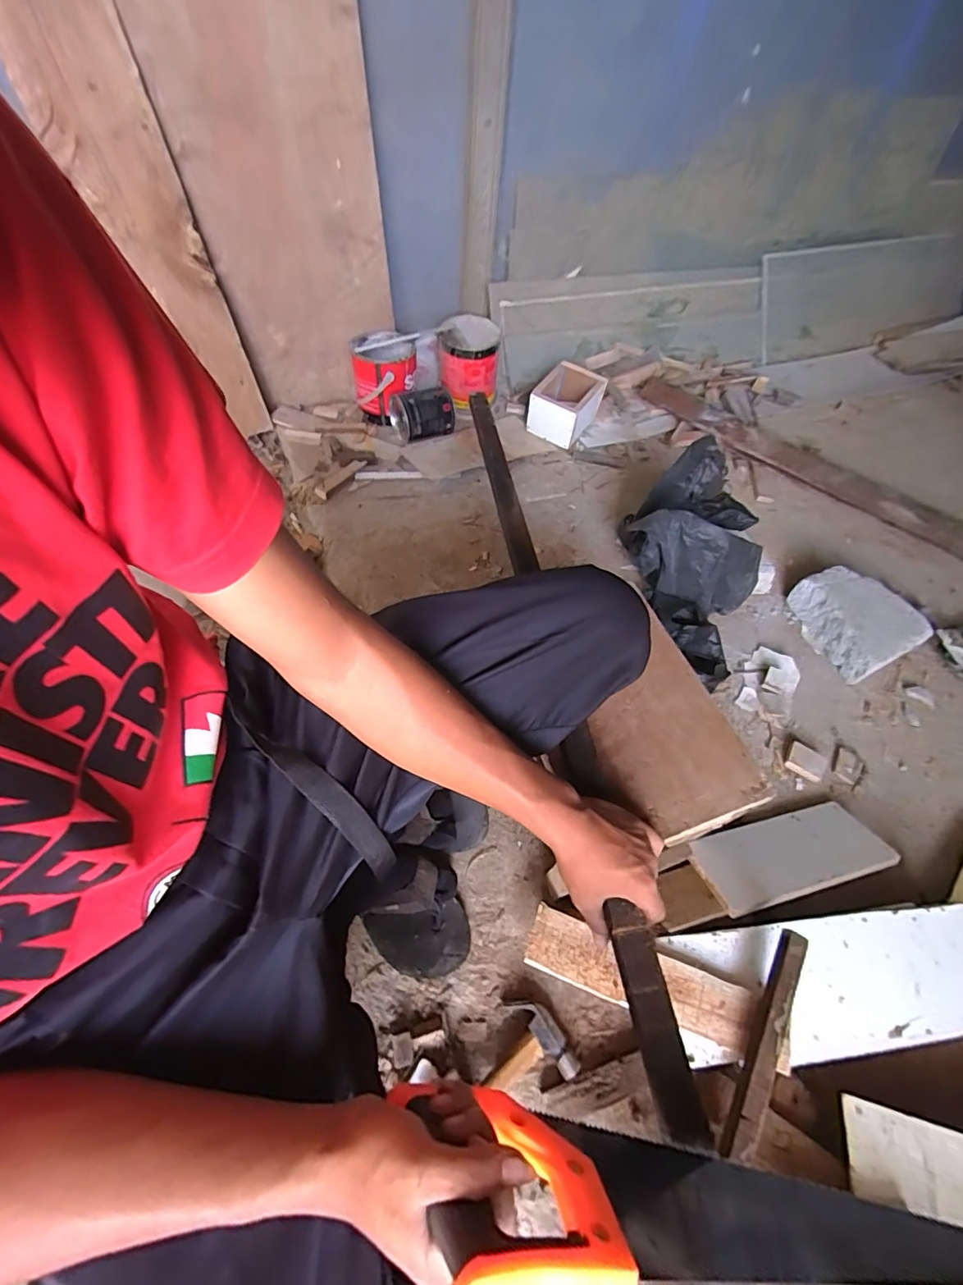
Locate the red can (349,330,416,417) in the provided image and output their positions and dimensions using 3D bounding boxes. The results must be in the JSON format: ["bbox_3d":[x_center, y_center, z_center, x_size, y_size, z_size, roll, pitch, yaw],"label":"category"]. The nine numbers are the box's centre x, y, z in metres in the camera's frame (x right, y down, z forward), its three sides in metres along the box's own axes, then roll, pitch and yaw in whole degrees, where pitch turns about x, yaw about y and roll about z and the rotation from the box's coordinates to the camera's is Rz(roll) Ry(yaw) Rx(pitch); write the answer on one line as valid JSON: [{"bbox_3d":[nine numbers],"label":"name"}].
[{"bbox_3d":[-0.232,-0.633,1.189,0.148,0.145,0.141,-3,56,-8],"label":"red can"}]

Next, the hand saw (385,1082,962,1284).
[{"bbox_3d":[0.167,0.365,0.312,0.382,0.105,0.028,13,84,-7],"label":"hand saw"}]

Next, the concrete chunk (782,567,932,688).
[{"bbox_3d":[0.712,-0.047,0.928,0.183,0.070,0.203,-14,59,-14],"label":"concrete chunk"}]

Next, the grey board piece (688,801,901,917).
[{"bbox_3d":[0.413,0.283,0.666,0.253,0.013,0.104,-10,30,-11],"label":"grey board piece"}]

